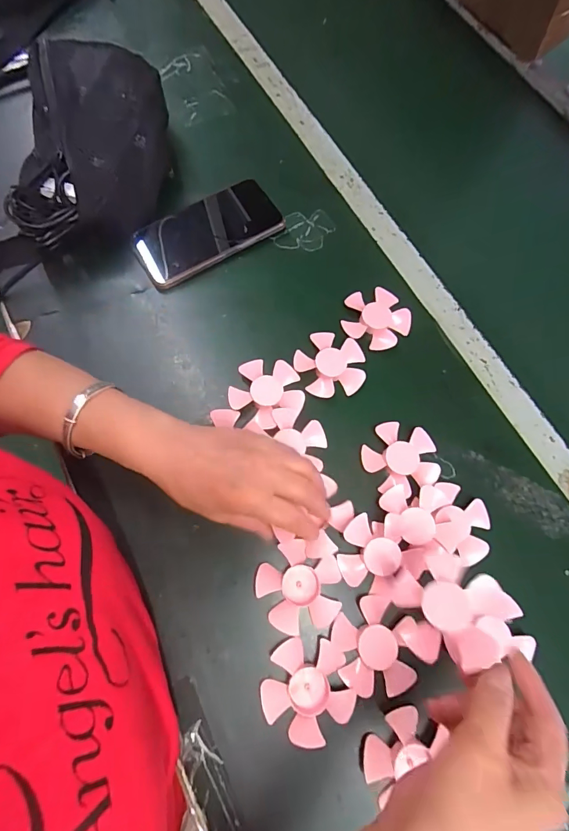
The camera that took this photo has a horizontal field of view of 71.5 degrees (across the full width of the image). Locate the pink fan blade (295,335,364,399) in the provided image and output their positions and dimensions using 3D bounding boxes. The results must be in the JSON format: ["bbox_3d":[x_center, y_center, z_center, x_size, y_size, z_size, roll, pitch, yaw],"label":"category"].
[{"bbox_3d":[0.046,-0.053,0.407,0.070,0.007,0.068,5,71,-1],"label":"pink fan blade"}]

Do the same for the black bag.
[{"bbox_3d":[-0.202,-0.296,0.439,0.137,0.083,0.266,0,71,-3],"label":"black bag"}]

